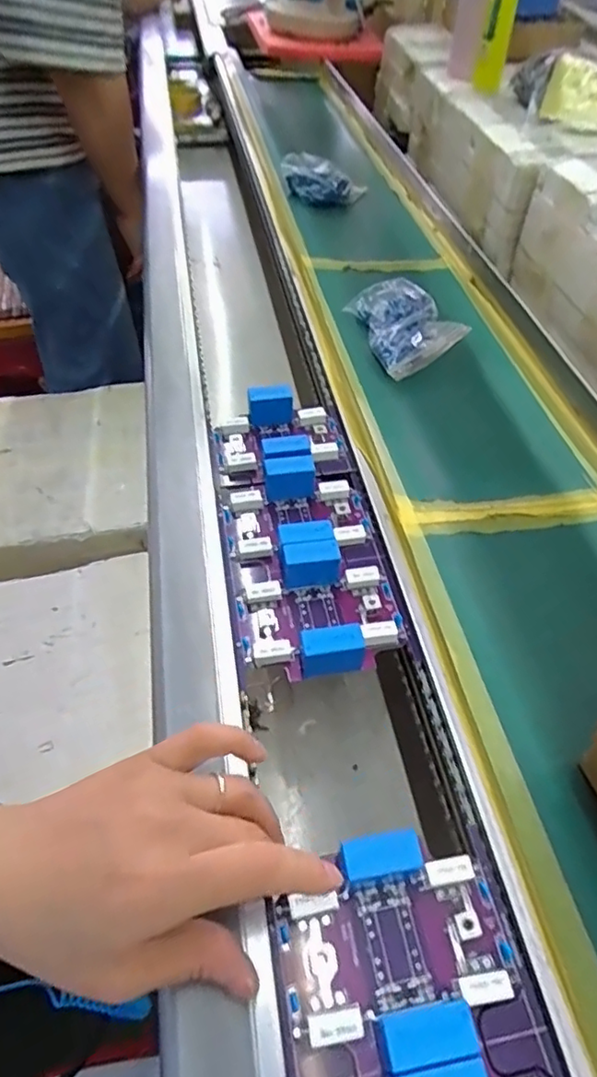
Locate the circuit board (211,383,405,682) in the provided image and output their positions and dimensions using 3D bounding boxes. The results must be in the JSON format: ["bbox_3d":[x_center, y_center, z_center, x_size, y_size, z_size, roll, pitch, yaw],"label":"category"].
[{"bbox_3d":[0.000,-0.016,0.414,0.103,0.034,0.235,-7,51,-7],"label":"circuit board"}]

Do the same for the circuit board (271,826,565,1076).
[{"bbox_3d":[0.052,0.207,0.233,0.108,0.030,0.154,-7,50,-7],"label":"circuit board"}]

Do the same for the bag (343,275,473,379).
[{"bbox_3d":[0.103,-0.200,0.554,0.101,0.035,0.112,-20,53,-17],"label":"bag"}]

